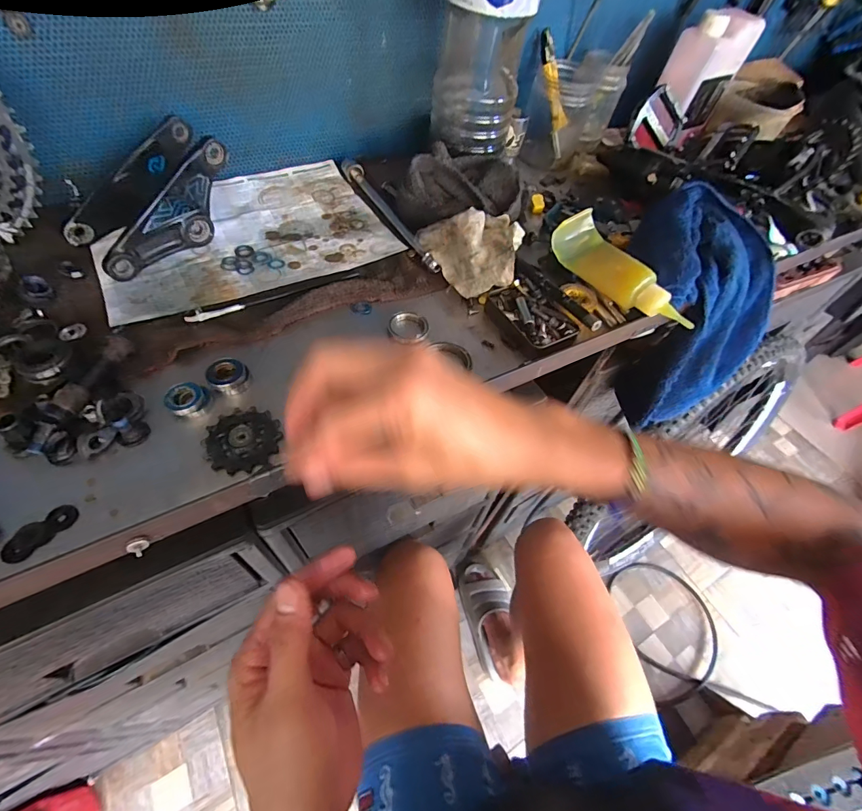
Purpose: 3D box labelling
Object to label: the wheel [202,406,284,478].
[{"bbox_3d":[-0.141,0.025,0.300,0.051,0.009,0.051,3,54,-4],"label":"wheel"}]

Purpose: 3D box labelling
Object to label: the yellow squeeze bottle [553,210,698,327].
[{"bbox_3d":[0.195,-0.132,0.409,0.054,0.042,0.162,-28,61,-23],"label":"yellow squeeze bottle"}]

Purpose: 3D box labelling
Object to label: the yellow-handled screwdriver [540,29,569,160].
[{"bbox_3d":[0.181,-0.449,0.583,0.013,0.149,0.019,-39,35,-28],"label":"yellow-handled screwdriver"}]

